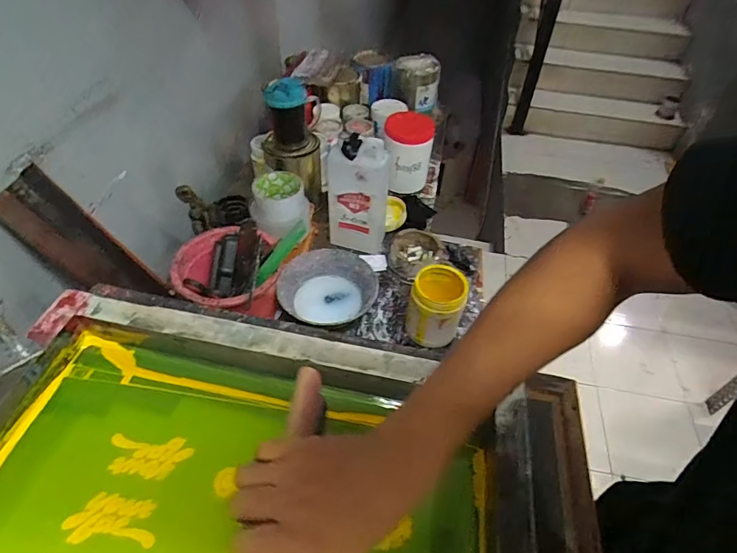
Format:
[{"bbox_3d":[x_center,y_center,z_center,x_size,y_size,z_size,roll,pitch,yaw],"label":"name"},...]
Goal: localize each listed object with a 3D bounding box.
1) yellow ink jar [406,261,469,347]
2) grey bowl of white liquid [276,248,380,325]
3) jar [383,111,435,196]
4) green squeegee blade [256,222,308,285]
[{"bbox_3d":[0.104,0.051,0.691,0.081,0.111,0.089,1,47,-1],"label":"yellow ink jar"},{"bbox_3d":[-0.066,0.024,0.739,0.153,0.062,0.143,1,47,-1],"label":"grey bowl of white liquid"},{"bbox_3d":[0.081,-0.266,0.957,0.102,0.139,0.098,1,47,-2],"label":"jar"},{"bbox_3d":[-0.114,-0.030,0.583,0.017,0.113,0.010,17,36,-42],"label":"green squeegee blade"}]

